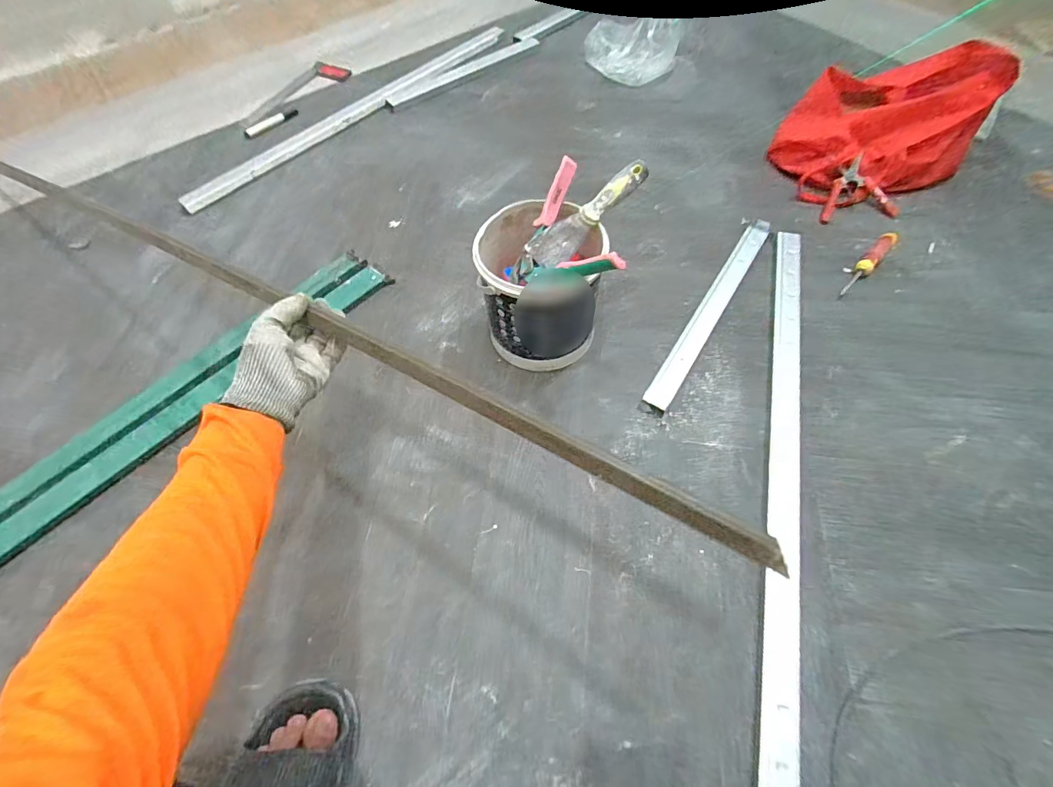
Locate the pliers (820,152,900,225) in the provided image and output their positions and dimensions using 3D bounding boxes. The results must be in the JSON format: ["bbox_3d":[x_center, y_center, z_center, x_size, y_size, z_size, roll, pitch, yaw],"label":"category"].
[{"bbox_3d":[0.645,-0.398,0.894,0.128,0.027,0.125,-2,73,12],"label":"pliers"}]

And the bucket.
[{"bbox_3d":[0.022,-0.160,0.704,0.181,0.199,0.196,0,62,1],"label":"bucket"}]

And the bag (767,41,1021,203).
[{"bbox_3d":[0.714,-0.531,0.909,0.356,0.183,0.205,-10,62,-4],"label":"bag"}]

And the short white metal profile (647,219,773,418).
[{"bbox_3d":[0.318,-0.148,0.780,0.043,0.020,0.457,30,66,16],"label":"short white metal profile"}]

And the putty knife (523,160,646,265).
[{"bbox_3d":[0.088,-0.246,0.630,0.190,0.019,0.058,-39,65,11],"label":"putty knife"}]

